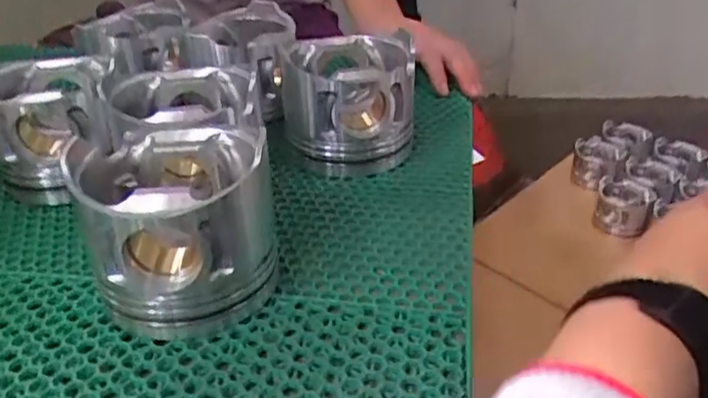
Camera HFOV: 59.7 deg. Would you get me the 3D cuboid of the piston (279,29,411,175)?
[{"bbox_3d":[-0.003,-0.083,0.533,0.105,0.098,0.105,0,33,1],"label":"piston"}]

